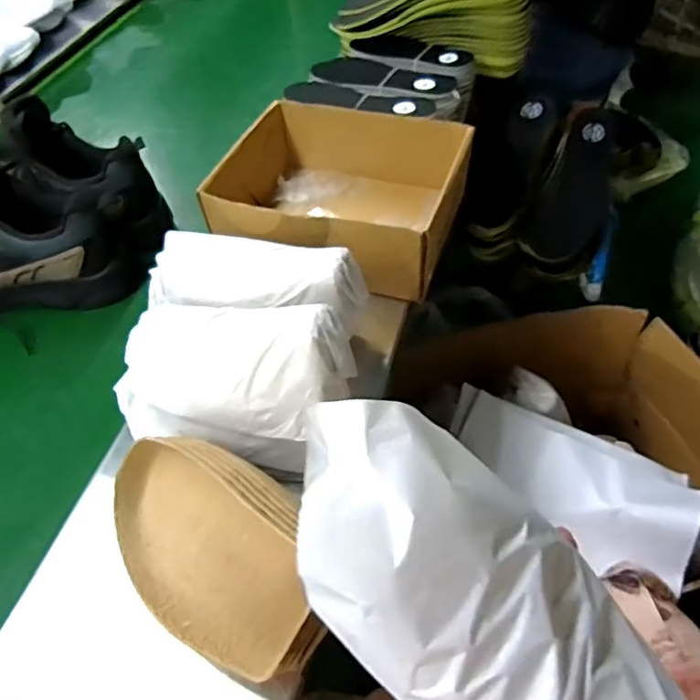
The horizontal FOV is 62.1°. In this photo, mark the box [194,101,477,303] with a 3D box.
[{"bbox_3d":[-0.007,-0.187,0.707,0.267,0.098,0.238,13,53,13],"label":"box"}]

